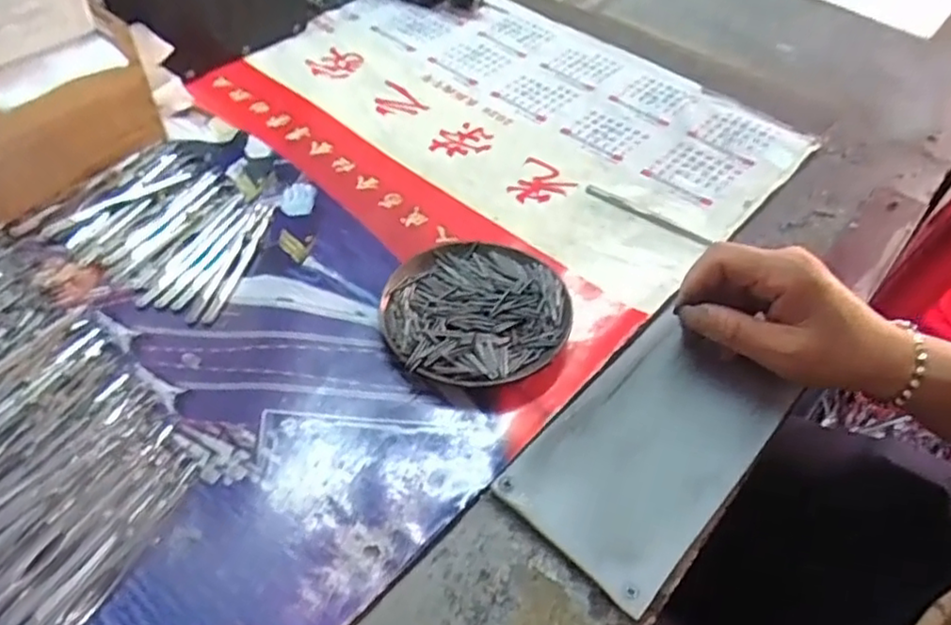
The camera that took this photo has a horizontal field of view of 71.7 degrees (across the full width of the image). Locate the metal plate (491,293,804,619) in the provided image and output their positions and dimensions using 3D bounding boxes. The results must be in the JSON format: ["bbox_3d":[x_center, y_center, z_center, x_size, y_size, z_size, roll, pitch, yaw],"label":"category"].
[{"bbox_3d":[0.095,0.069,0.360,0.093,0.010,0.156,34,58,28],"label":"metal plate"}]

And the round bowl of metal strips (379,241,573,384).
[{"bbox_3d":[0.001,-0.002,0.417,0.113,0.019,0.113,2,51,-2],"label":"round bowl of metal strips"}]

